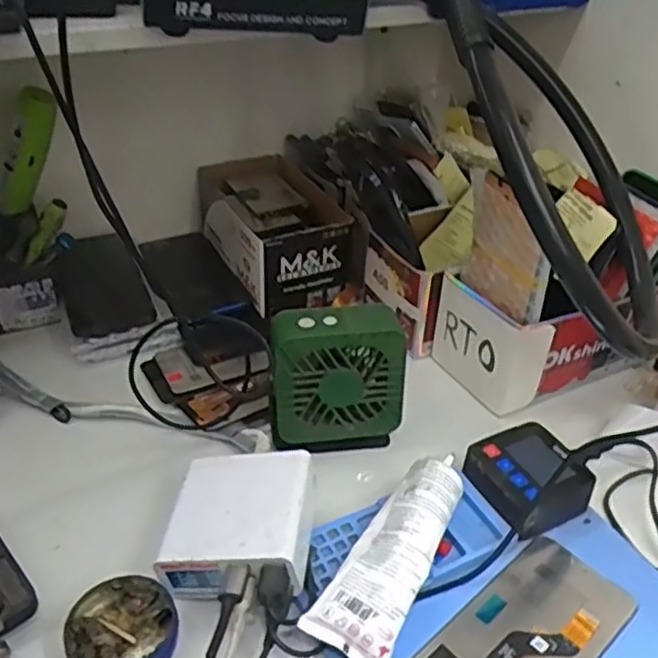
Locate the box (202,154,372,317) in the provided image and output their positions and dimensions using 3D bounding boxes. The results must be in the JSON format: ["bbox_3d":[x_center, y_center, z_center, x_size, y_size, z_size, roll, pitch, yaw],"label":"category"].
[{"bbox_3d":[-0.052,-0.105,0.720,0.121,0.070,0.191,-13,40,-20],"label":"box"}]

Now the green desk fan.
[{"bbox_3d":[0.004,0.036,0.515,0.096,0.104,0.041,-6,38,-11],"label":"green desk fan"}]

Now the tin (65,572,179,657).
[{"bbox_3d":[-0.120,0.173,0.403,0.059,0.016,0.060,2,38,-1],"label":"tin"}]

